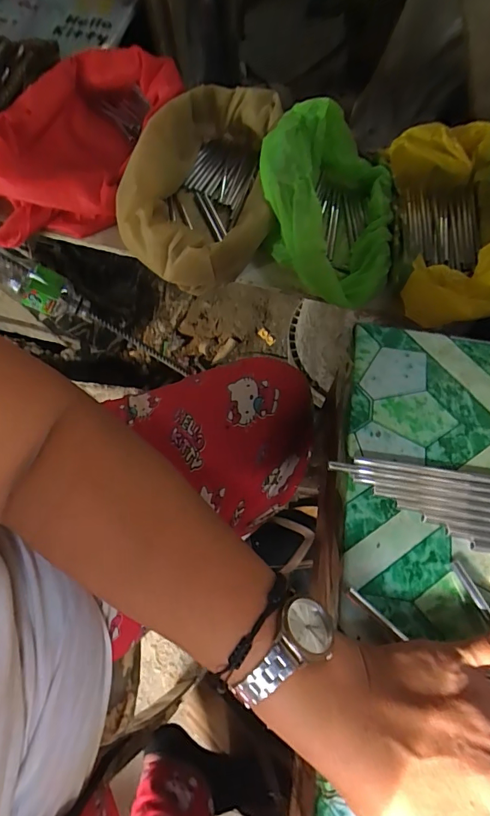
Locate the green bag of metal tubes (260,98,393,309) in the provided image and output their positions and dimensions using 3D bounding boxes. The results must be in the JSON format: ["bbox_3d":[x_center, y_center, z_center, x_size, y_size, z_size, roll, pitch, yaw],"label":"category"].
[{"bbox_3d":[0.099,-0.247,0.538,0.164,0.127,0.235,7,69,4],"label":"green bag of metal tubes"}]

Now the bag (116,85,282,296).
[{"bbox_3d":[-0.053,-0.278,0.545,0.175,0.110,0.262,3,69,2],"label":"bag"}]

